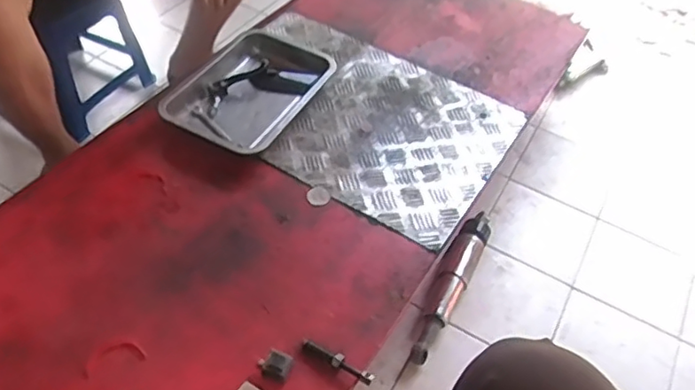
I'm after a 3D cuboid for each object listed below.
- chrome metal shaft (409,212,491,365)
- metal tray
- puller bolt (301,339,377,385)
[{"bbox_3d":[0.195,0.159,1.102,0.051,0.047,0.349,25,51,13],"label":"chrome metal shaft"},{"bbox_3d":[-0.185,-0.200,1.130,0.225,0.046,0.311,25,51,13],"label":"metal tray"},{"bbox_3d":[-0.014,0.220,0.800,0.108,0.020,0.018,28,55,16],"label":"puller bolt"}]

